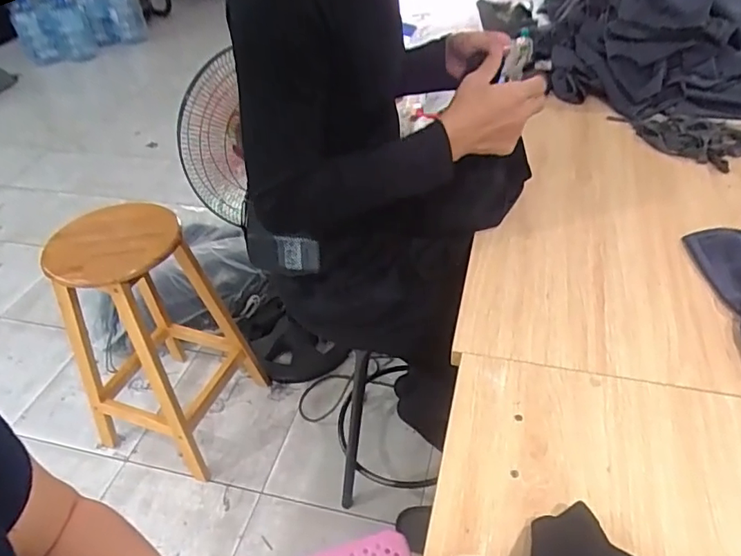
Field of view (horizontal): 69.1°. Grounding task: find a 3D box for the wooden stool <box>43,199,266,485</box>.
[{"bbox_3d":[-0.571,0.131,1.358,0.380,0.626,0.338,11,42,18],"label":"wooden stool"}]

